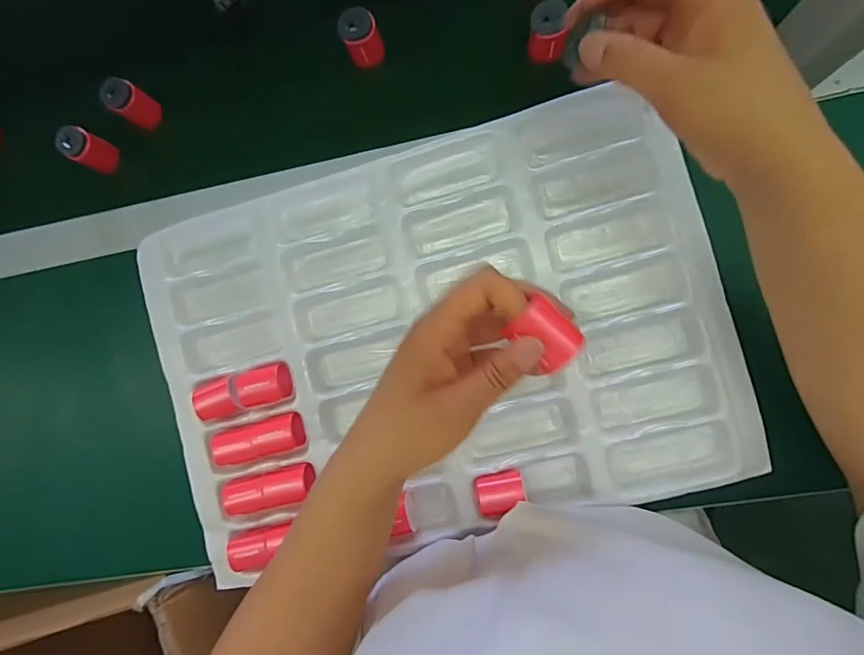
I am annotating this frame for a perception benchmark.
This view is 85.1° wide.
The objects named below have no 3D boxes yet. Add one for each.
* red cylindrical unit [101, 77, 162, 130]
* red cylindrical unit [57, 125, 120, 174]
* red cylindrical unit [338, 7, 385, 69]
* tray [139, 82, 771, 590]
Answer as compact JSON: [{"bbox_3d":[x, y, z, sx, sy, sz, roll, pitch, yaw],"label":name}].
[{"bbox_3d":[-0.274,-0.204,0.431,0.026,0.042,0.028,0,89,7],"label":"red cylindrical unit"},{"bbox_3d":[-0.316,-0.164,0.432,0.027,0.043,0.029,0,89,7],"label":"red cylindrical unit"},{"bbox_3d":[-0.059,-0.247,0.404,0.030,0.043,0.026,-23,87,6],"label":"red cylindrical unit"},{"bbox_3d":[-0.001,0.013,0.387,0.447,0.031,0.312,-17,87,6],"label":"tray"}]

